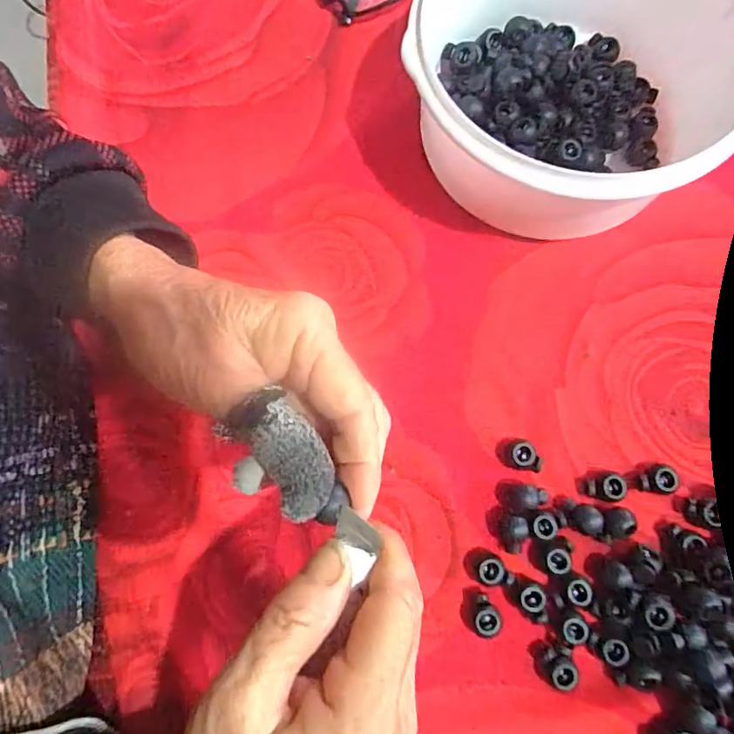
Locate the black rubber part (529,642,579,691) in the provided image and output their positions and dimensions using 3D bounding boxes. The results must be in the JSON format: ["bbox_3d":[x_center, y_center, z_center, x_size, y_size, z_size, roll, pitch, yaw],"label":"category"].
[{"bbox_3d":[0.087,0.140,0.237,0.020,0.009,0.014,36,79,8],"label":"black rubber part"}]

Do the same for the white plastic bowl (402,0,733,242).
[{"bbox_3d":[0.102,-0.147,0.270,0.151,0.078,0.160,0,76,0],"label":"white plastic bowl"}]

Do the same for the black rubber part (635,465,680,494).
[{"bbox_3d":[0.145,0.056,0.256,0.018,0.012,0.014,2,76,1],"label":"black rubber part"}]

